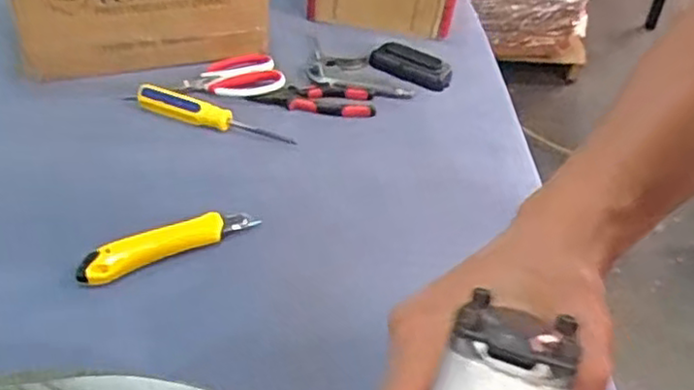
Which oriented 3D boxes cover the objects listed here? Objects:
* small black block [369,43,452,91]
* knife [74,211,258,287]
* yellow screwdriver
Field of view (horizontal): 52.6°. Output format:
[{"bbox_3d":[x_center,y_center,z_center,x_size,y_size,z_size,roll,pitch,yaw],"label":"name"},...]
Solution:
[{"bbox_3d":[0.087,-0.172,0.930,0.106,0.016,0.058,19,42,16],"label":"small black block"},{"bbox_3d":[-0.163,0.042,0.647,0.163,0.012,0.033,-17,45,-25],"label":"knife"},{"bbox_3d":[-0.152,-0.094,0.801,0.187,0.021,0.028,15,41,11],"label":"yellow screwdriver"}]

